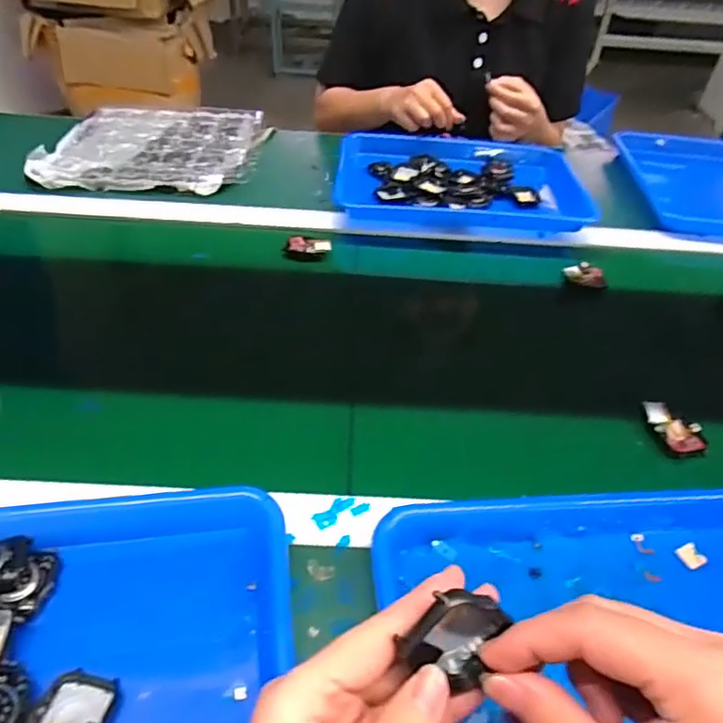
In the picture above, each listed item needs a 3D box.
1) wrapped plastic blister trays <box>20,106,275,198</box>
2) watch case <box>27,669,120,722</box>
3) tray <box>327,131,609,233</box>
[{"bbox_3d":[-0.295,-0.326,0.865,0.285,0.035,0.293,3,43,-1],"label":"wrapped plastic blister trays"},{"bbox_3d":[-0.153,0.188,0.303,0.037,0.008,0.043,10,44,7],"label":"watch case"},{"bbox_3d":[0.138,-0.255,0.811,0.342,0.043,0.250,7,43,3],"label":"tray"}]

